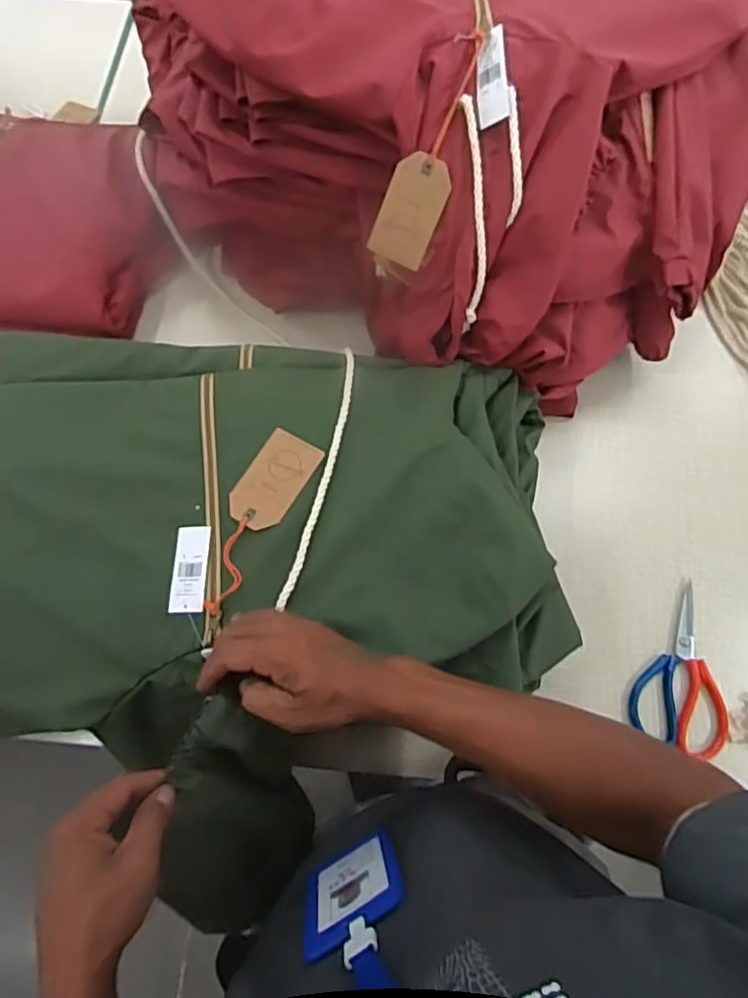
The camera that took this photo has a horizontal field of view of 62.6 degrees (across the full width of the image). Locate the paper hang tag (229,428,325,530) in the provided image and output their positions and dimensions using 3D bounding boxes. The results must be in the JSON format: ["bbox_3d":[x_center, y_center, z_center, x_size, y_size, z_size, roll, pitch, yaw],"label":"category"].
[{"bbox_3d":[-0.097,-0.017,0.596,0.057,0.004,0.098,30,73,10],"label":"paper hang tag"}]

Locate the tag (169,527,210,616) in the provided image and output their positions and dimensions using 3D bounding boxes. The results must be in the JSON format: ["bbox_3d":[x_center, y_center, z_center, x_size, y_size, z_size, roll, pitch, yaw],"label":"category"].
[{"bbox_3d":[-0.171,0.065,0.575,0.033,0.004,0.081,0,70,-1],"label":"tag"}]

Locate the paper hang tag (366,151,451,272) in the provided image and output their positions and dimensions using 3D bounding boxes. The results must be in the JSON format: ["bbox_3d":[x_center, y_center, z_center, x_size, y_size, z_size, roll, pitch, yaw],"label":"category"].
[{"bbox_3d":[0.037,-0.287,0.614,0.058,0.011,0.099,26,114,3],"label":"paper hang tag"}]

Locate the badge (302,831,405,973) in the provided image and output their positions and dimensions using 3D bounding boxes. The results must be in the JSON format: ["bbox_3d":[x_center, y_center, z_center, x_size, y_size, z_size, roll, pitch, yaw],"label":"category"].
[{"bbox_3d":[-0.014,0.258,0.398,0.068,0.138,0.006,-30,86,-8],"label":"badge"}]

